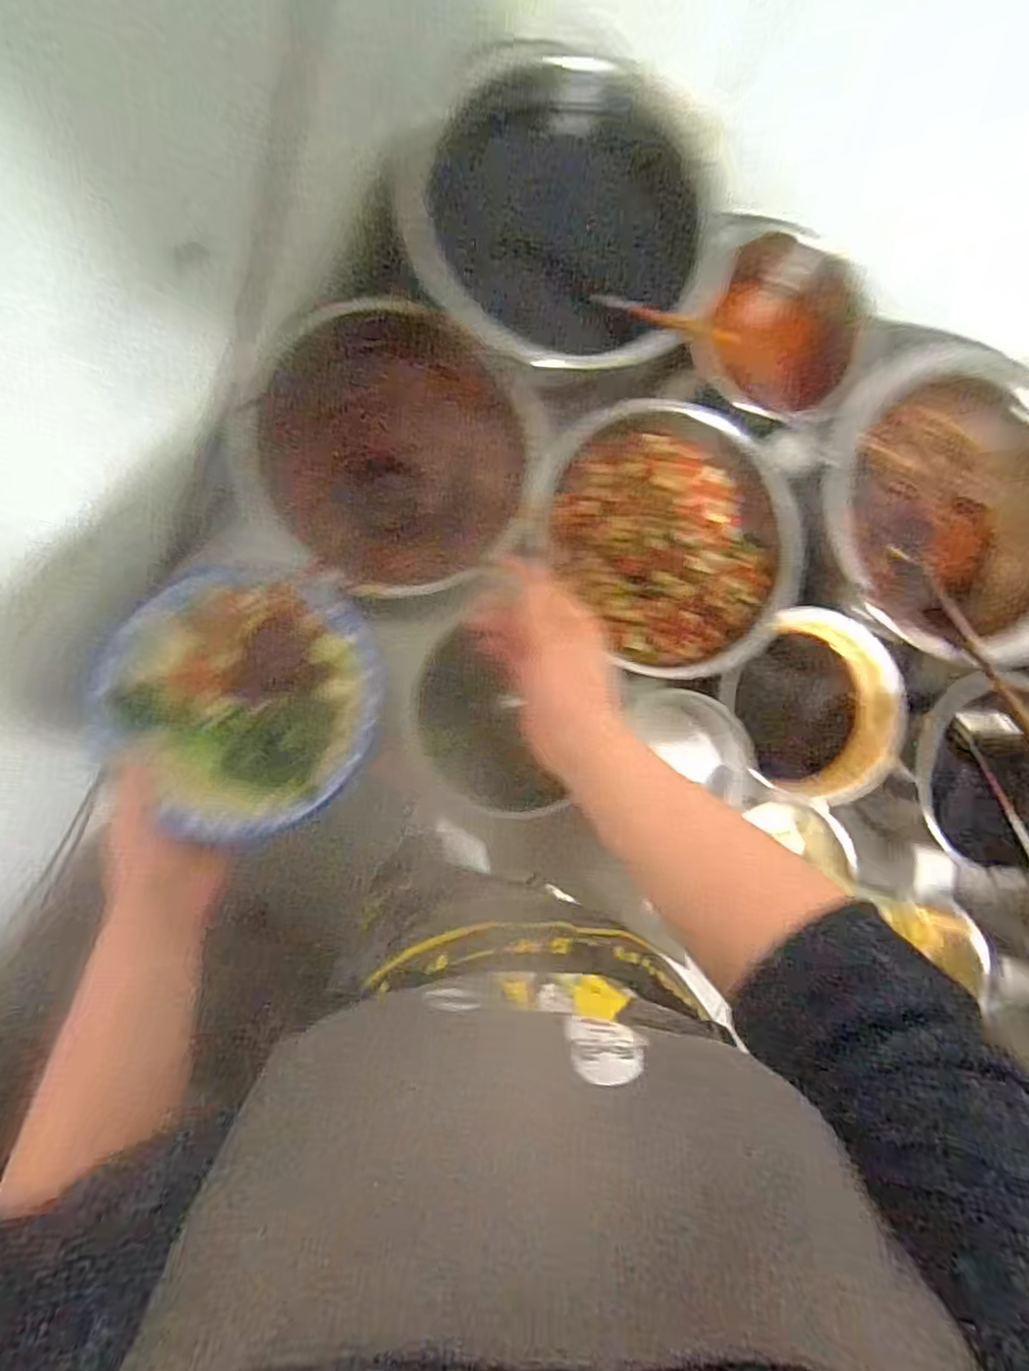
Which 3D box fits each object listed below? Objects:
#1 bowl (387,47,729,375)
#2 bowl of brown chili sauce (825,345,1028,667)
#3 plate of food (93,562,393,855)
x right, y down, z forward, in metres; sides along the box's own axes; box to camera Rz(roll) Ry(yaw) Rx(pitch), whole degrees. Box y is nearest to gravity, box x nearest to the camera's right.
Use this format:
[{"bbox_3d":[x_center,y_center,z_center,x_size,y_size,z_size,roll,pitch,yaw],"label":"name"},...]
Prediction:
[{"bbox_3d":[0.038,-0.379,0.539,0.240,0.093,0.220,0,88,-6],"label":"bowl"},{"bbox_3d":[0.388,-0.153,0.595,0.245,0.134,0.268,0,88,-6],"label":"bowl of brown chili sauce"},{"bbox_3d":[-0.200,0.003,0.487,0.195,0.034,0.189,39,85,-4],"label":"plate of food"}]

